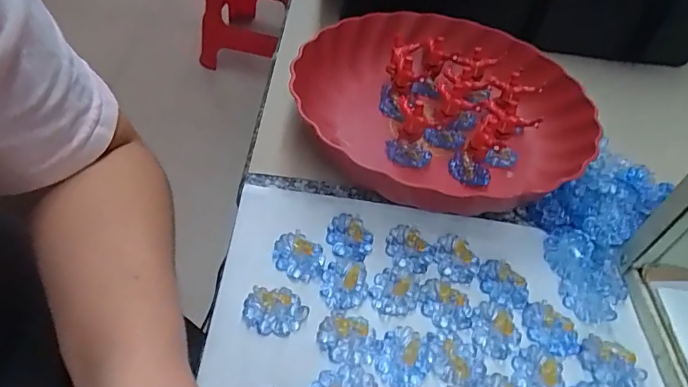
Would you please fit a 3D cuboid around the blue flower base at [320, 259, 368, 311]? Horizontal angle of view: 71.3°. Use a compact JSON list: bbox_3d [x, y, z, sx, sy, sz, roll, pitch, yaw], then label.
[{"bbox_3d":[0.001,0.058,0.312,0.029,0.004,0.034,6,47,0],"label":"blue flower base"}]

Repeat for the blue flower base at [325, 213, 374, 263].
[{"bbox_3d":[0.004,0.031,0.336,0.032,0.007,0.032,3,47,-3],"label":"blue flower base"}]

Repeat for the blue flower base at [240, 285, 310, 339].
[{"bbox_3d":[-0.042,0.071,0.293,0.038,0.008,0.029,-3,47,-8],"label":"blue flower base"}]

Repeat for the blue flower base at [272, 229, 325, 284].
[{"bbox_3d":[-0.030,0.041,0.322,0.035,0.011,0.030,19,48,13],"label":"blue flower base"}]

